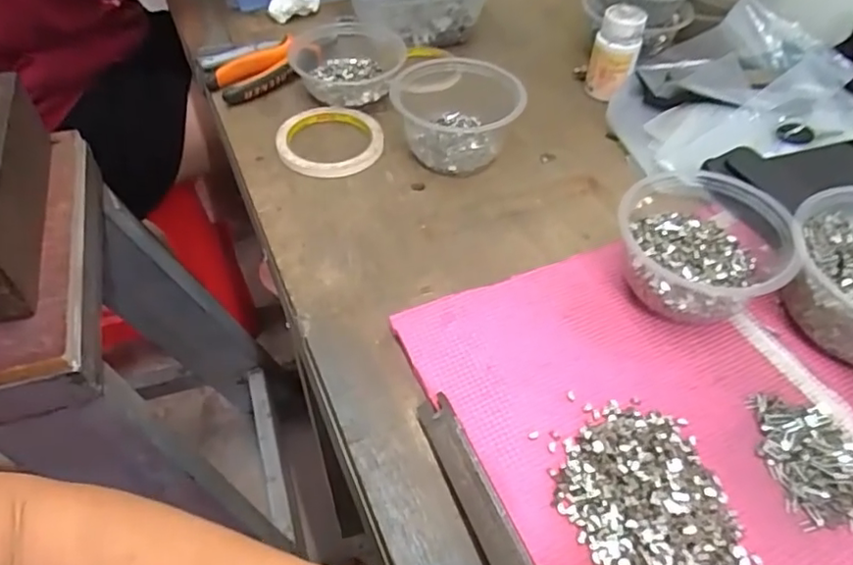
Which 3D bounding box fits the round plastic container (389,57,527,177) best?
[{"bbox_3d":[0.030,-0.157,0.549,0.103,0.057,0.110,0,50,1],"label":"round plastic container"}]

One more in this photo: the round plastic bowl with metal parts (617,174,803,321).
[{"bbox_3d":[0.192,-0.021,0.426,0.109,0.066,0.100,0,50,1],"label":"round plastic bowl with metal parts"}]

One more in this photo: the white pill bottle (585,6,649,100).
[{"bbox_3d":[0.189,-0.231,0.605,0.045,0.075,0.045,10,51,10],"label":"white pill bottle"}]

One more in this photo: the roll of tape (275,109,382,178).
[{"bbox_3d":[-0.089,-0.135,0.562,0.095,0.011,0.096,0,50,1],"label":"roll of tape"}]

